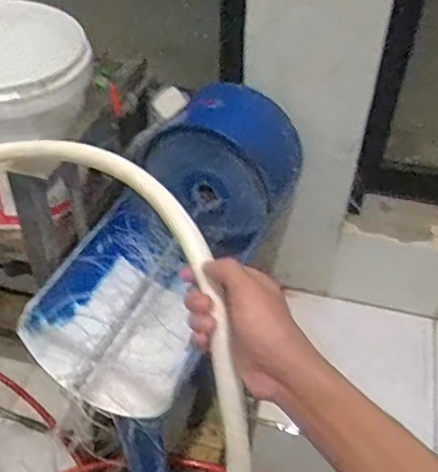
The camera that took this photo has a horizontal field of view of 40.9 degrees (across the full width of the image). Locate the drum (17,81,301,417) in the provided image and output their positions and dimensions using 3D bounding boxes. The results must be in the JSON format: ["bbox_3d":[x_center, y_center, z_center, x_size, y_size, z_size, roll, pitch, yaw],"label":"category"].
[{"bbox_3d":[-0.098,-0.001,1.130,0.307,0.250,0.644,29,66,25],"label":"drum"}]

